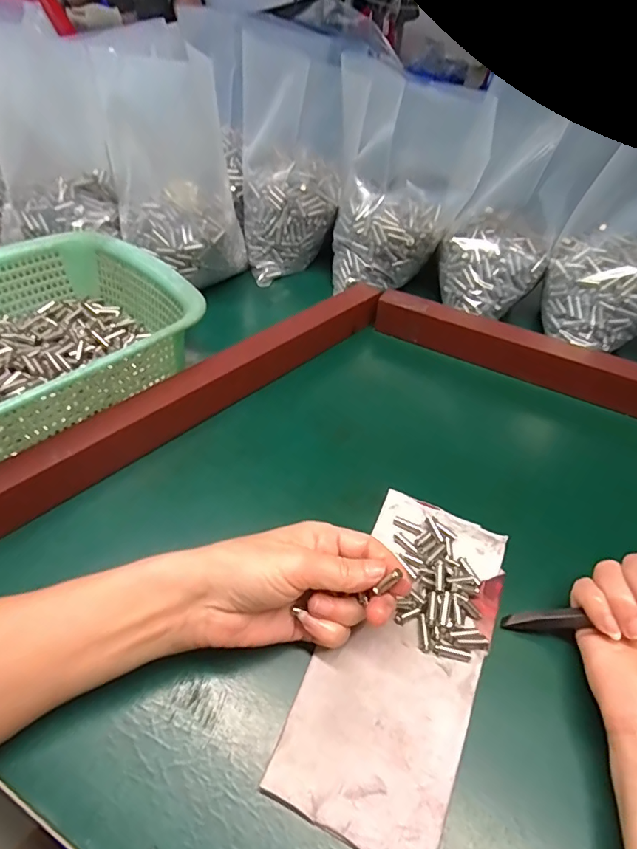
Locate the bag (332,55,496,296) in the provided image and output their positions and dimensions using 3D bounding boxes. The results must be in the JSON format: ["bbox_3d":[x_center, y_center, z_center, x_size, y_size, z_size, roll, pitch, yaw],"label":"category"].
[{"bbox_3d":[0.084,-0.241,0.481,0.123,0.185,0.086,-1,49,-4],"label":"bag"}]

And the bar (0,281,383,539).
[{"bbox_3d":[-0.092,-0.033,0.396,0.384,0.043,0.026,-35,59,-29],"label":"bar"}]

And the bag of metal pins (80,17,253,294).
[{"bbox_3d":[-0.145,-0.257,0.470,0.121,0.204,0.120,-8,50,-10],"label":"bag of metal pins"}]

